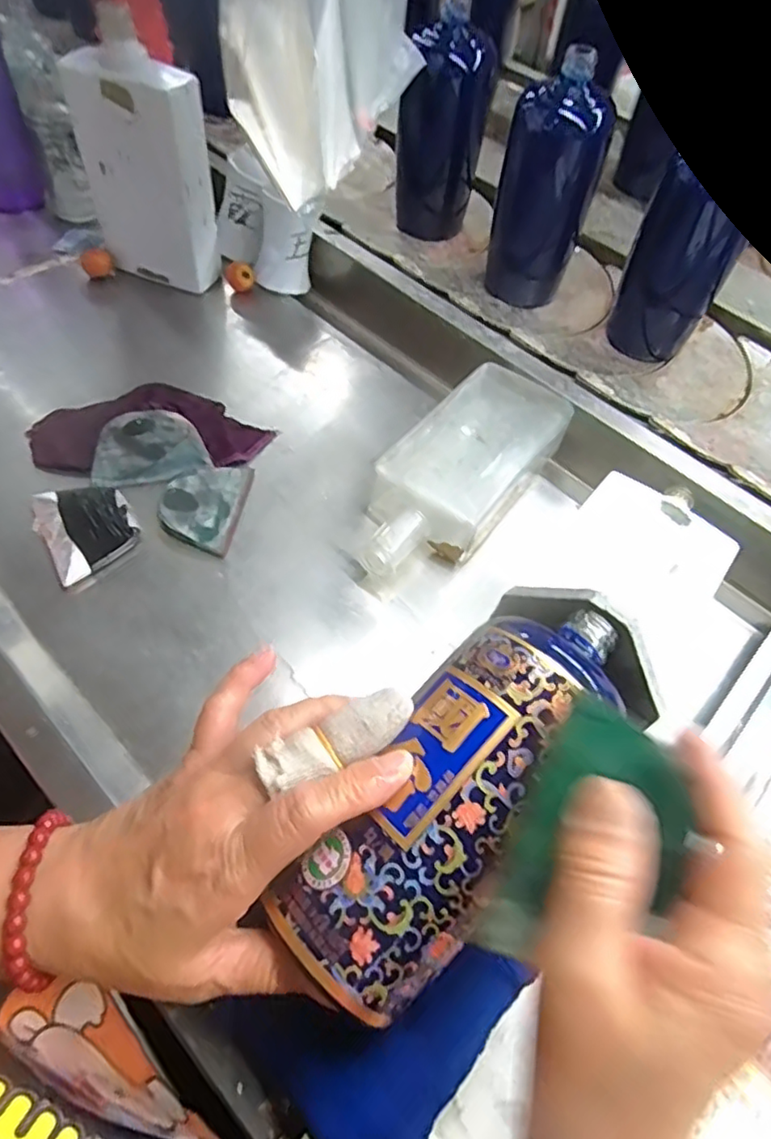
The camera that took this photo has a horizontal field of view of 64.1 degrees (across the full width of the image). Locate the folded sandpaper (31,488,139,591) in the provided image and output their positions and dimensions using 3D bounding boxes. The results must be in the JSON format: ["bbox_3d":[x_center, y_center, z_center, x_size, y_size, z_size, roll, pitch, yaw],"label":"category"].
[{"bbox_3d":[-0.213,-0.032,0.438,0.061,0.006,0.079,-31,66,-21],"label":"folded sandpaper"}]

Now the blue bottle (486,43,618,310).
[{"bbox_3d":[0.144,-0.339,0.554,0.062,0.175,0.070,-39,68,-24],"label":"blue bottle"}]

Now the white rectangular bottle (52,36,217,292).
[{"bbox_3d":[-0.219,-0.357,0.565,0.112,0.180,0.050,20,59,8],"label":"white rectangular bottle"}]

